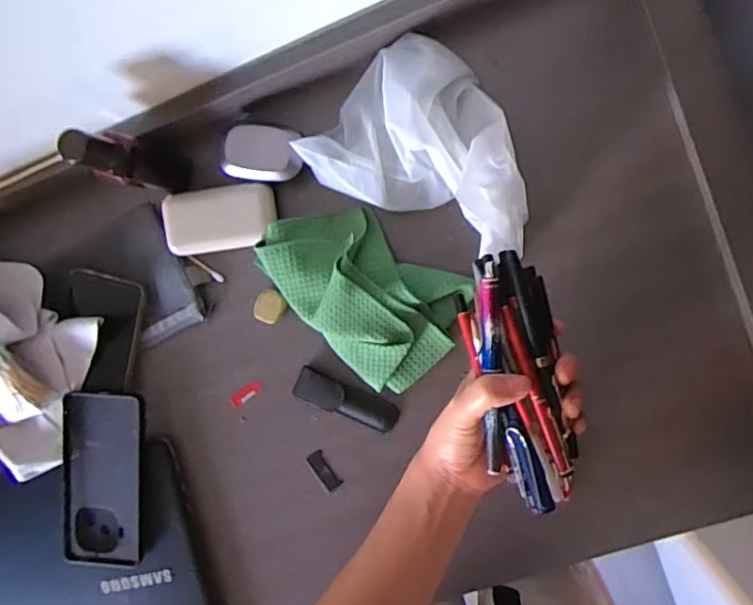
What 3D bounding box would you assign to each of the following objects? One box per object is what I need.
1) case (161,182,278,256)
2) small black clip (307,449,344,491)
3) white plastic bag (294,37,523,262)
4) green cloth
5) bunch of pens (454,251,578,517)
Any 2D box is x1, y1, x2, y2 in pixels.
[{"bbox_3d":[-0.140,-0.076,0.502,0.103,0.017,0.055,-7,95,8],"label":"case"},{"bbox_3d":[-0.050,0.160,0.528,0.017,0.004,0.039,-35,91,9],"label":"small black clip"},{"bbox_3d":[0.049,-0.114,0.448,0.189,0.063,0.147,40,99,2],"label":"white plastic bag"},{"bbox_3d":[-0.019,-0.007,0.484,0.186,0.050,0.125,34,98,3],"label":"green cloth"},{"bbox_3d":[0.101,0.053,0.395,0.062,0.036,0.175,-11,86,8],"label":"bunch of pens"}]

